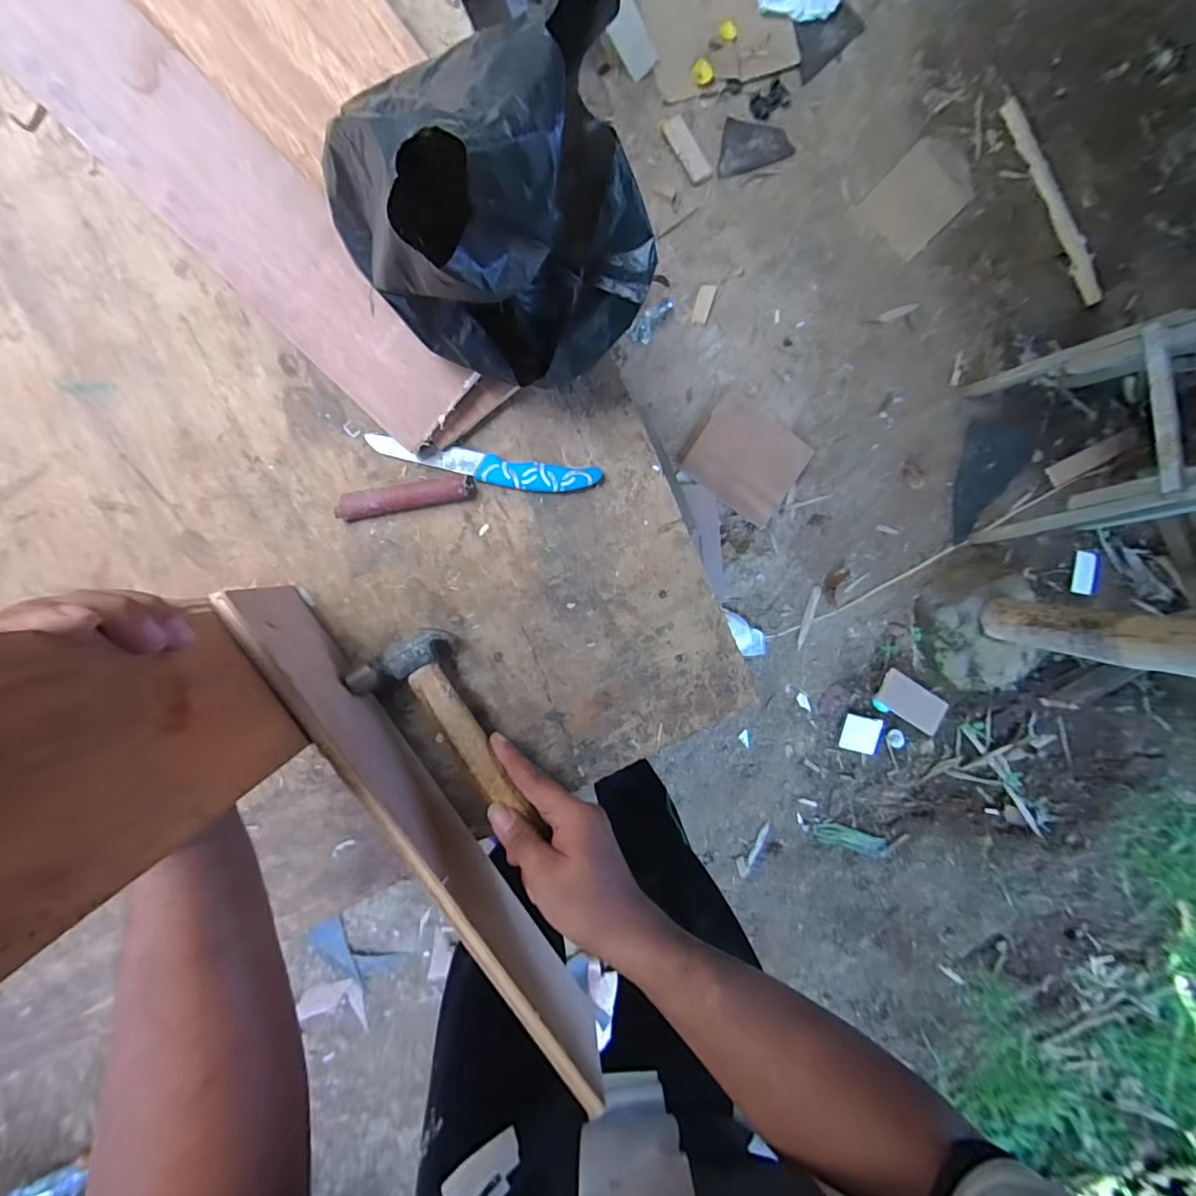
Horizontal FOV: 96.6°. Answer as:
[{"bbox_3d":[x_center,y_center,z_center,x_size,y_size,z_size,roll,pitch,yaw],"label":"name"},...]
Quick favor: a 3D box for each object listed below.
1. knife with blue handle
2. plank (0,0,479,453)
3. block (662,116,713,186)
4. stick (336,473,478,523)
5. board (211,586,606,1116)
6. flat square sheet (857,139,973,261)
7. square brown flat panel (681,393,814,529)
[{"bbox_3d":[-0.090,-0.105,0.430,0.183,0.012,0.025,7,95,-7],"label":"knife with blue handle"},{"bbox_3d":[-0.270,-0.294,0.366,0.442,0.010,0.093,43,96,-7],"label":"plank"},{"bbox_3d":[0.202,-1.003,1.194,0.052,0.013,0.152,-29,94,-3],"label":"block"},{"bbox_3d":[-0.151,-0.080,0.421,0.104,0.016,0.021,-12,97,-5],"label":"stick"},{"bbox_3d":[-0.121,0.179,0.400,0.016,0.101,0.432,-33,98,-2],"label":"board"},{"bbox_3d":[0.744,-0.928,1.240,0.176,0.008,0.254,44,82,-3],"label":"flat square sheet"},{"bbox_3d":[0.355,-0.323,1.253,0.247,0.015,0.219,32,89,-5],"label":"square brown flat panel"}]

